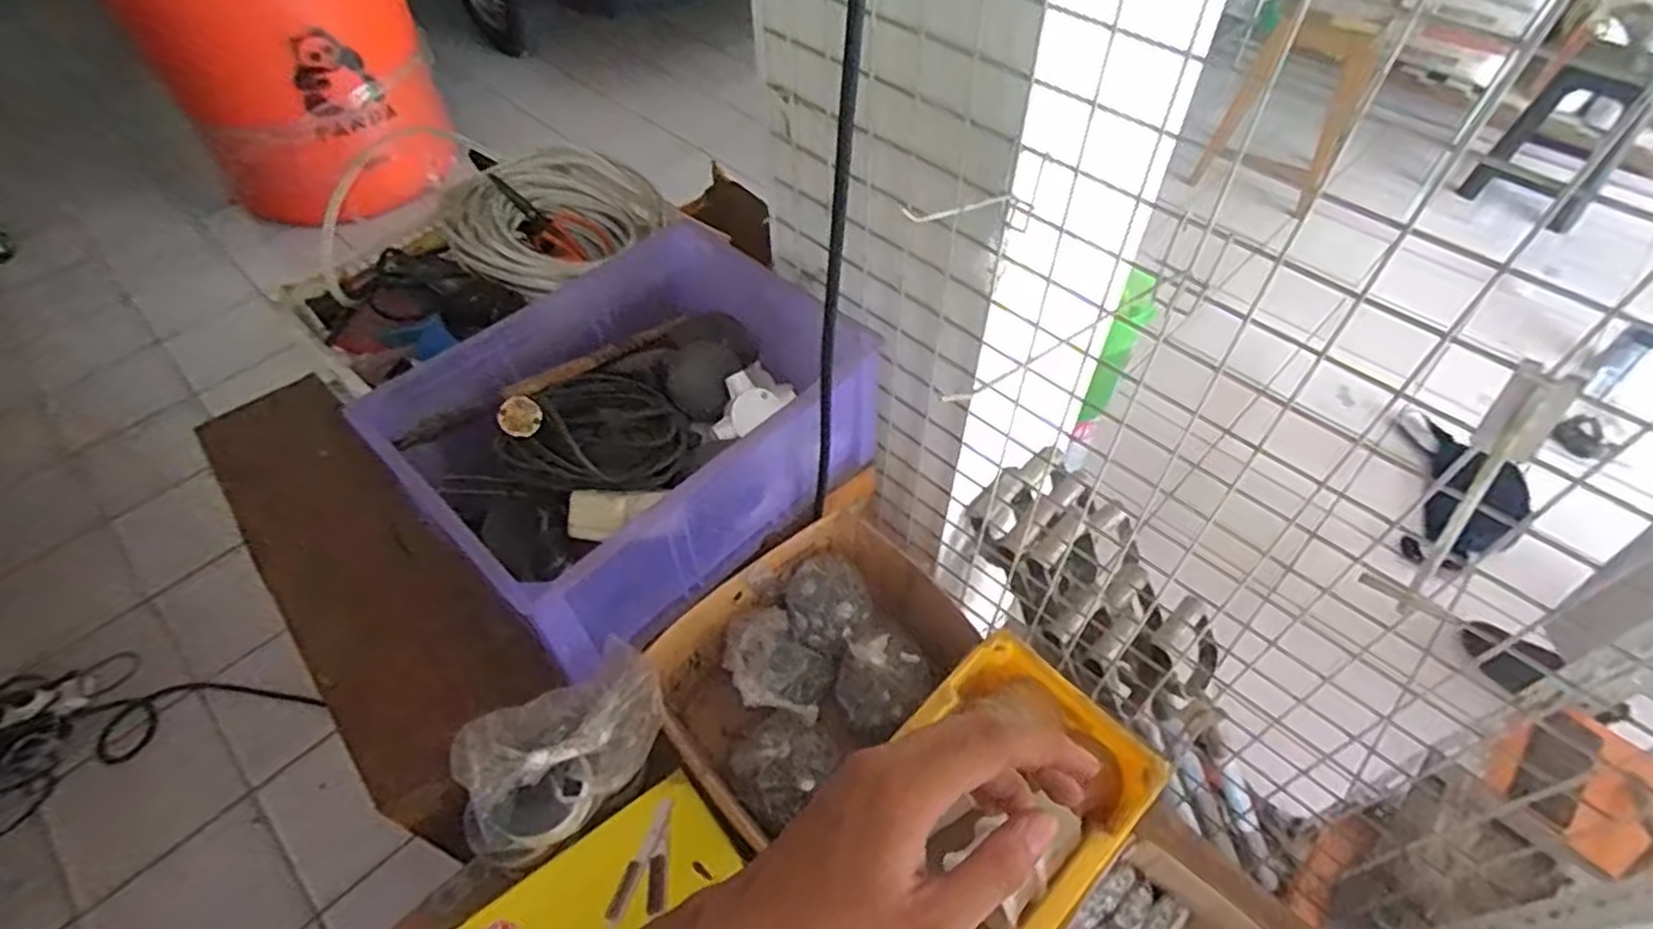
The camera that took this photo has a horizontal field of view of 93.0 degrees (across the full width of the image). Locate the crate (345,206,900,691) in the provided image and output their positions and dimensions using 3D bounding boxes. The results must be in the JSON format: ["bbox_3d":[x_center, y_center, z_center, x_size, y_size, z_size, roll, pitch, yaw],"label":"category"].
[{"bbox_3d":[-0.187,-0.050,0.831,0.335,0.169,0.443,37,60,26],"label":"crate"}]

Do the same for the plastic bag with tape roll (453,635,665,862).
[{"bbox_3d":[-0.230,0.262,0.697,0.109,0.129,0.199,37,60,26],"label":"plastic bag with tape roll"}]

